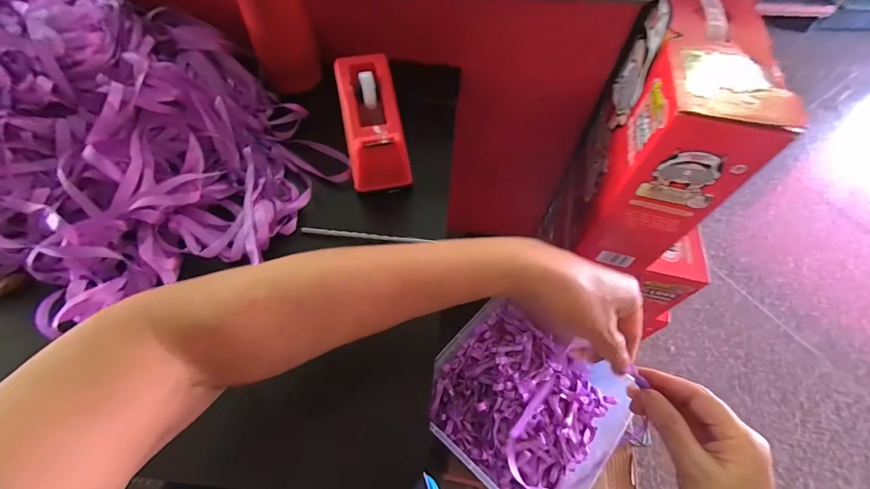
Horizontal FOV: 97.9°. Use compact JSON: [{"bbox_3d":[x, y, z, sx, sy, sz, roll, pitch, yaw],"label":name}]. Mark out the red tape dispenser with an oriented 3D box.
[{"bbox_3d":[-0.071,-0.137,0.412,0.062,0.058,0.156,-10,60,-9],"label":"red tape dispenser"}]

